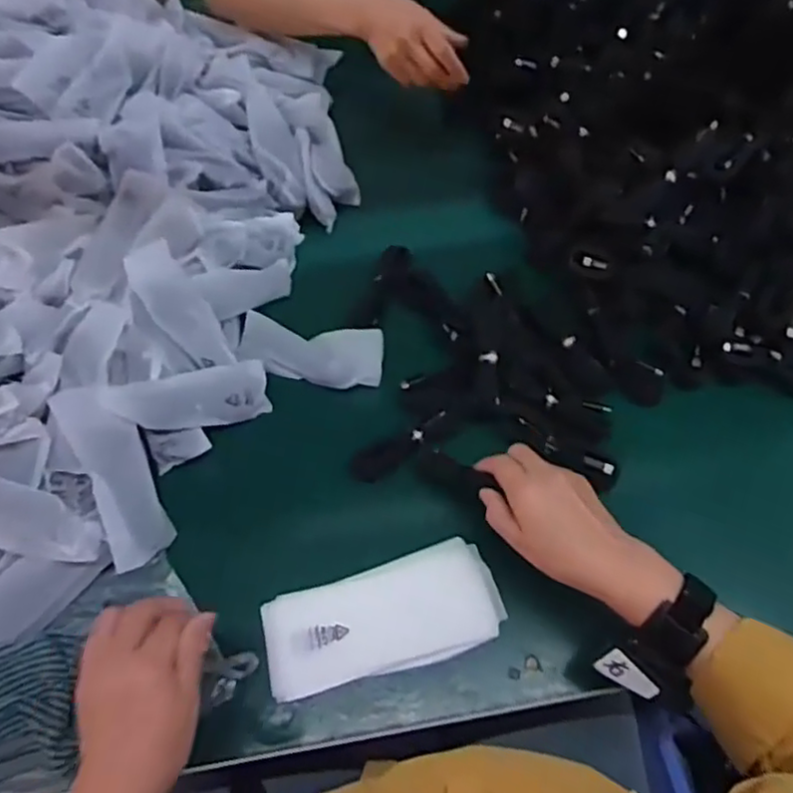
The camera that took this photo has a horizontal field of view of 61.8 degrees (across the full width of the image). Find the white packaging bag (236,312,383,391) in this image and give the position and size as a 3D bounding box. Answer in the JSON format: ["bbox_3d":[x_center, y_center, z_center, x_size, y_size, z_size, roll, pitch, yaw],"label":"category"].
[{"bbox_3d":[-0.084,-0.046,0.645,0.145,0.021,0.059,12,62,7],"label":"white packaging bag"}]

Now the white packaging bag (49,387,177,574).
[{"bbox_3d":[-0.235,0.064,0.557,0.051,0.019,0.153,-22,94,-12],"label":"white packaging bag"}]

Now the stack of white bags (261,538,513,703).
[{"bbox_3d":[-0.011,0.176,0.527,0.185,0.010,0.082,-16,62,-9],"label":"stack of white bags"}]

